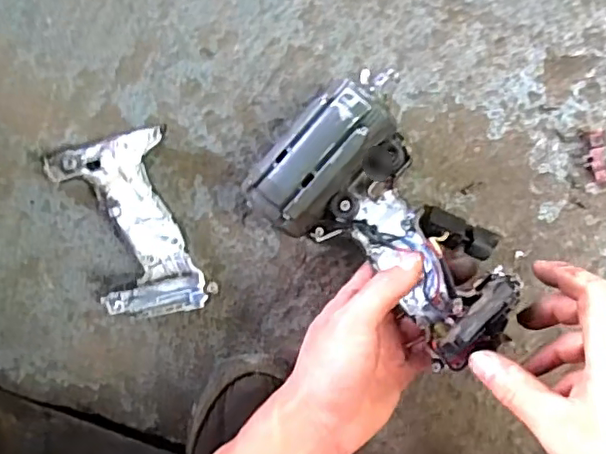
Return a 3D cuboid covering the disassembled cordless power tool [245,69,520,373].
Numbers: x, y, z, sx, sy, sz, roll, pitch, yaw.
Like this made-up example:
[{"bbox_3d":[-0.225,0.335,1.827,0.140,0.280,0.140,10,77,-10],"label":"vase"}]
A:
[{"bbox_3d":[0.066,-0.001,0.413,0.123,0.094,0.205,-44,90,6],"label":"disassembled cordless power tool"}]

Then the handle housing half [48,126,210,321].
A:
[{"bbox_3d":[-0.138,0.001,0.473,0.089,0.033,0.148,-16,97,6],"label":"handle housing half"}]

